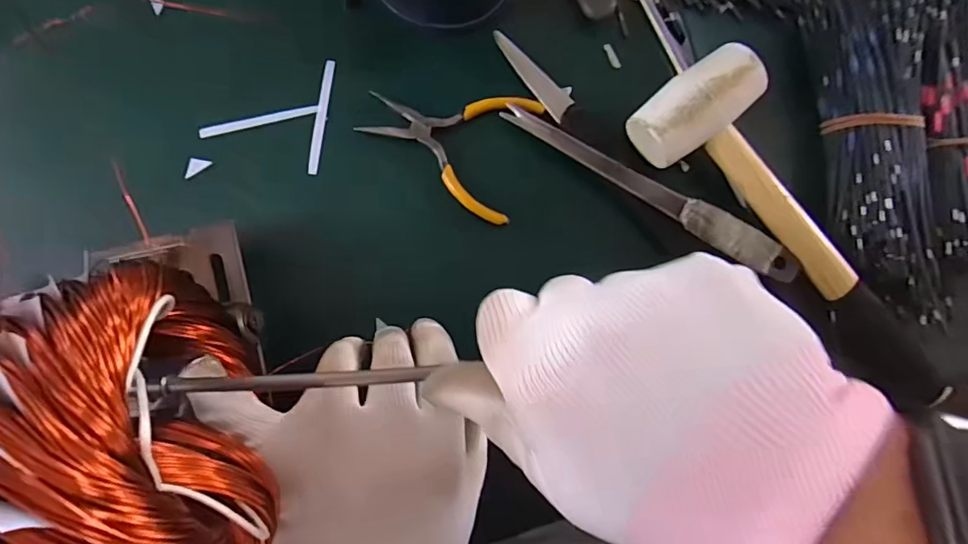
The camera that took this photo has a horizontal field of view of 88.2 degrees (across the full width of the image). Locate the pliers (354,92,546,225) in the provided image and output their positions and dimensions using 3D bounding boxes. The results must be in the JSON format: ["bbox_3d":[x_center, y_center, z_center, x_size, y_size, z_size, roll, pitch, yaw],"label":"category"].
[{"bbox_3d":[-0.025,-0.088,0.331,0.109,0.014,0.086,20,81,-1],"label":"pliers"}]

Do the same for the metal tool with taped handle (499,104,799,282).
[{"bbox_3d":[0.107,-0.054,0.323,0.205,0.021,0.024,31,81,0],"label":"metal tool with taped handle"}]

